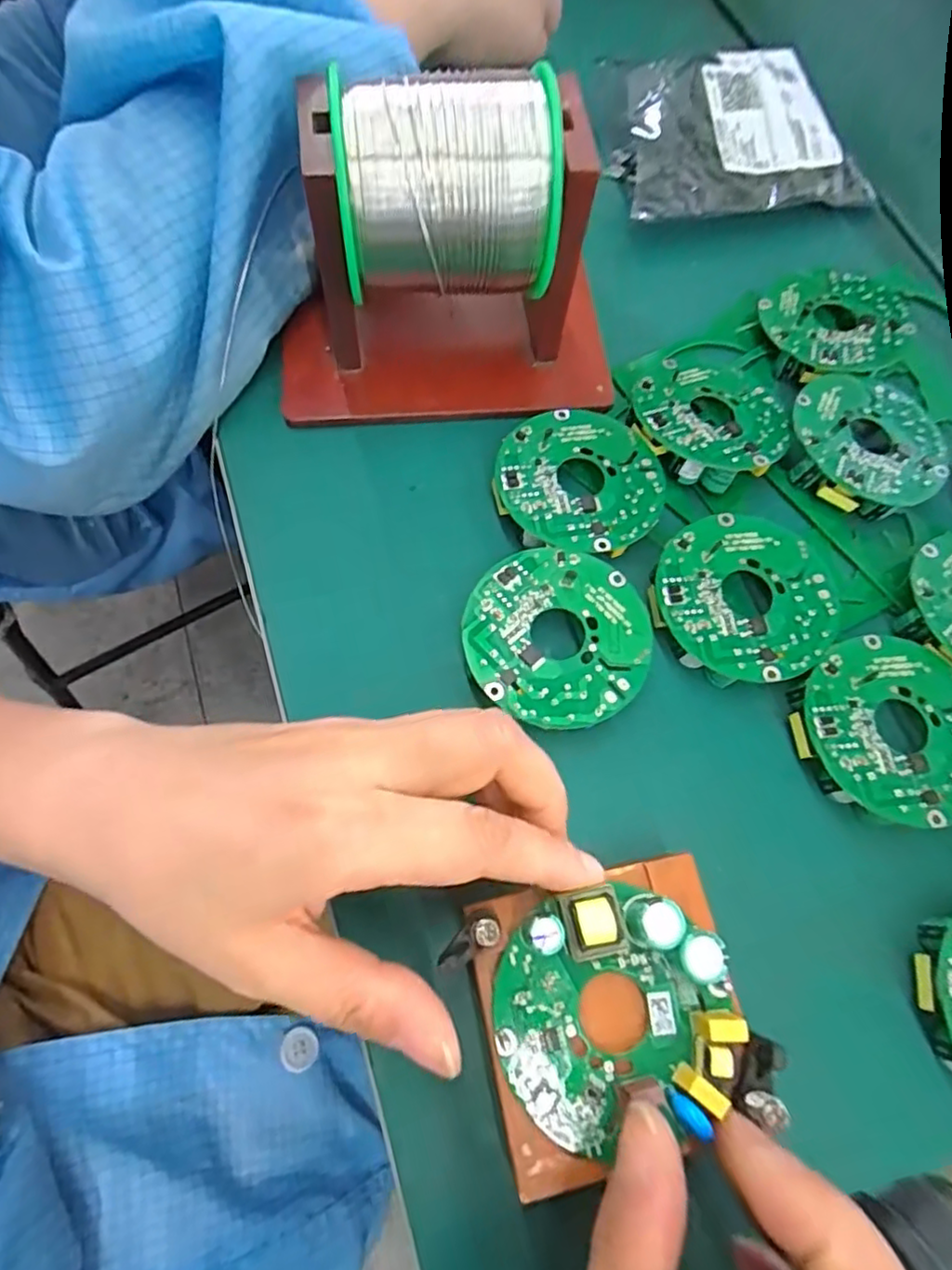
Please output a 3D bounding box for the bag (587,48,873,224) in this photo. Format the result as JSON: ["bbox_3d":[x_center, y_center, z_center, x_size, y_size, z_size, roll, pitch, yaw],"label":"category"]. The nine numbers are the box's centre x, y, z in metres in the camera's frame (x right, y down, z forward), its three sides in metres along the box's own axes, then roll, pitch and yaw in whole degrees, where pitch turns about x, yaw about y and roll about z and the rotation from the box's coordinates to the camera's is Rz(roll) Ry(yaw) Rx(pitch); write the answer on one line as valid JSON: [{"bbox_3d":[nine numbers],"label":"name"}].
[{"bbox_3d":[0.131,-0.256,0.320,0.128,0.031,0.100,-2,69,-4],"label":"bag"}]

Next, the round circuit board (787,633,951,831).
[{"bbox_3d":[0.145,0.033,0.220,0.064,0.015,0.062,1,69,-3],"label":"round circuit board"}]

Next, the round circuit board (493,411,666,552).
[{"bbox_3d":[0.042,-0.060,0.249,0.064,0.013,0.061,1,69,-3],"label":"round circuit board"}]

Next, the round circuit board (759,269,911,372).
[{"bbox_3d":[0.159,-0.139,0.283,0.061,0.015,0.058,1,69,-3],"label":"round circuit board"}]

